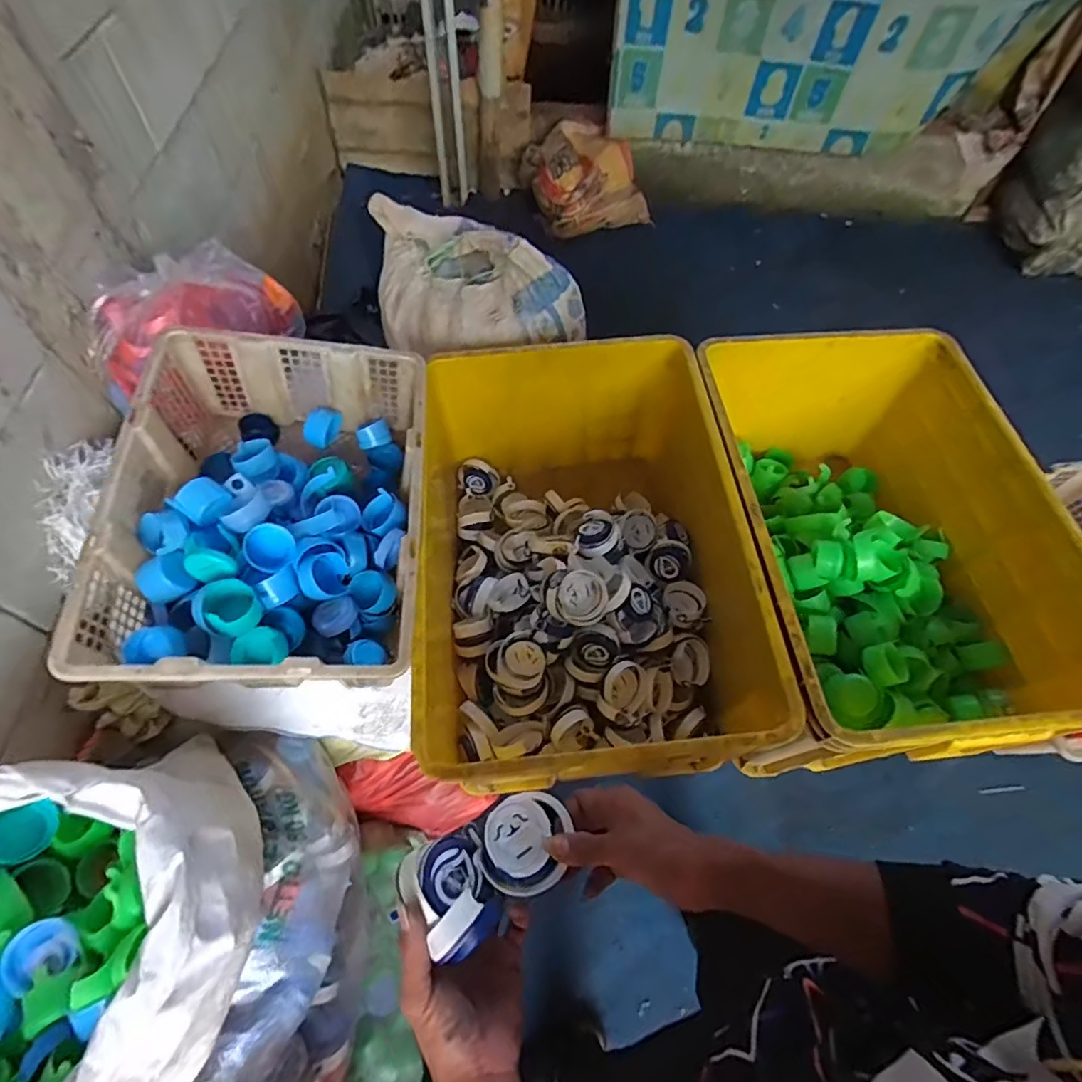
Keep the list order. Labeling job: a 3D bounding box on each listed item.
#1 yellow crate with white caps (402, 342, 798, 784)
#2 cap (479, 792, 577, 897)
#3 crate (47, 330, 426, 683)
[{"bbox_3d":[0.048,0.026,0.858,0.424,0.333,0.645,-4,58,-4],"label":"yellow crate with white caps"},{"bbox_3d":[-0.014,0.235,0.434,0.064,0.017,0.072,8,58,4],"label":"cap"},{"bbox_3d":[-0.335,-0.041,0.732,0.347,0.188,0.470,-4,58,-4],"label":"crate"}]

